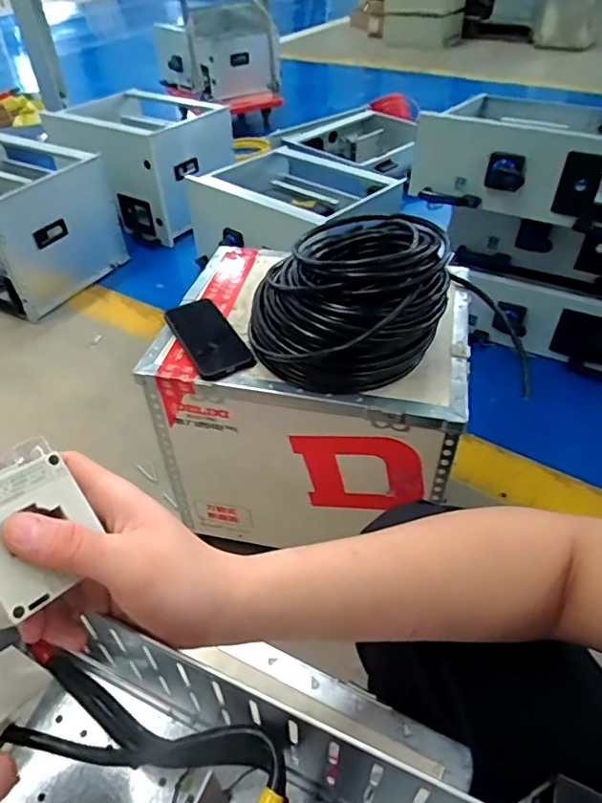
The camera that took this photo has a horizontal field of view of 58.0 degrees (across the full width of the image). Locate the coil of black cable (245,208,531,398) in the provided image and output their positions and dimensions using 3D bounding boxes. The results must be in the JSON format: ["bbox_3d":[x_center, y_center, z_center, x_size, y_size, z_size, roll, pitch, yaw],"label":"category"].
[{"bbox_3d":[0.066,-0.140,0.727,0.253,0.153,0.204,-25,48,-23],"label":"coil of black cable"}]

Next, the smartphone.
[{"bbox_3d":[-0.133,-0.095,0.781,0.078,0.015,0.157,-22,56,-22],"label":"smartphone"}]

